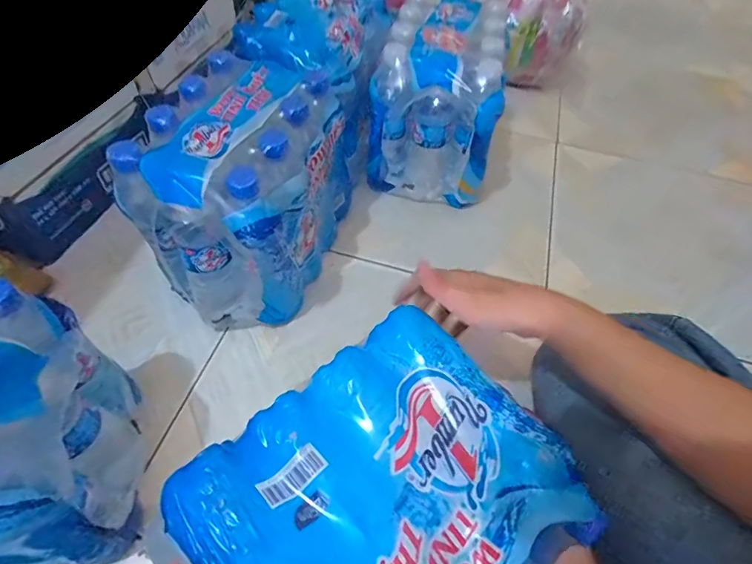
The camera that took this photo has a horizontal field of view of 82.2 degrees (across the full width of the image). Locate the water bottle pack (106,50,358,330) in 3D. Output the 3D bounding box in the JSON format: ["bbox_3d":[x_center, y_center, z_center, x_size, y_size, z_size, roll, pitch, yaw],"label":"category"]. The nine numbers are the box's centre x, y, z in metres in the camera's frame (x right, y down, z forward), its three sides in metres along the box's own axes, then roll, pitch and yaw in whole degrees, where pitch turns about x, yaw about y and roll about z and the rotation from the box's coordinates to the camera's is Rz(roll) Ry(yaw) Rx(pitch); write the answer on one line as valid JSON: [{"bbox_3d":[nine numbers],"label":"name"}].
[{"bbox_3d":[-0.151,-0.112,0.542,0.174,0.219,0.278,13,54,7],"label":"water bottle pack"}]

